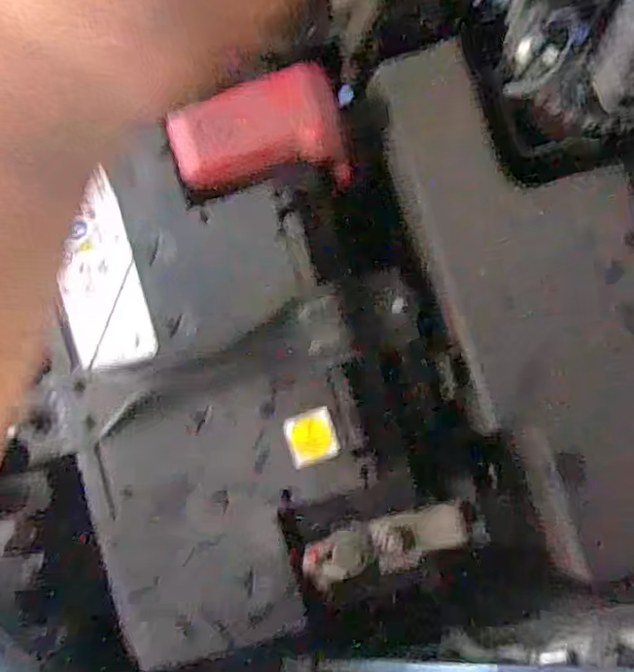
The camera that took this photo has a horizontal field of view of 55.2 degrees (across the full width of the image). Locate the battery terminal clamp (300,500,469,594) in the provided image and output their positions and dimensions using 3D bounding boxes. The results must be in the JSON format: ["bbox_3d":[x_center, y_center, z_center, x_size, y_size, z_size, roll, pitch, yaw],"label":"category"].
[{"bbox_3d":[0.034,0.104,0.301,0.080,0.010,0.025,-17,87,4],"label":"battery terminal clamp"}]

